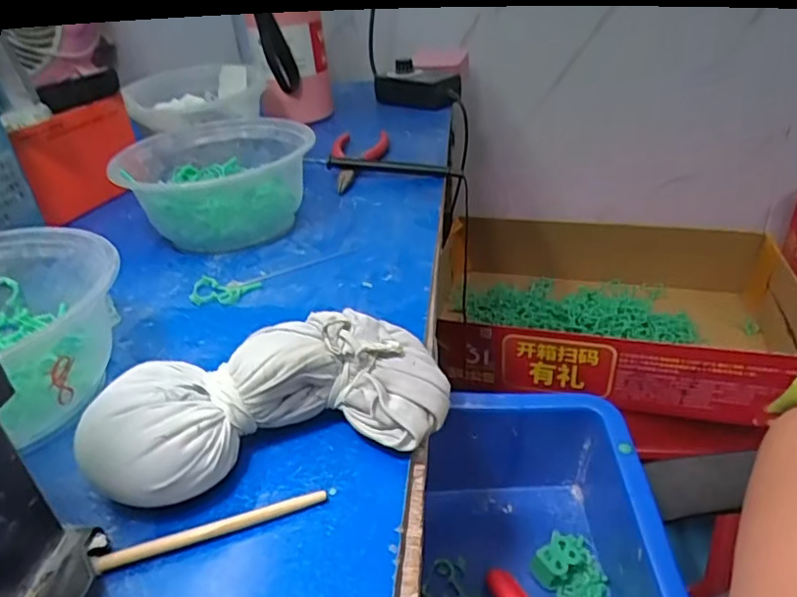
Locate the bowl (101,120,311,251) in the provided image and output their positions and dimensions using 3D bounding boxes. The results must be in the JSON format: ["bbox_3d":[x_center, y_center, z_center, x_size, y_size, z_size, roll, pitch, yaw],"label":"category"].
[{"bbox_3d":[-0.126,-0.084,0.430,0.126,0.059,0.126,-7,32,-4],"label":"bowl"}]

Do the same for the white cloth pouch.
[{"bbox_3d":[-0.050,0.042,0.237,0.140,0.045,0.056,-12,33,-12],"label":"white cloth pouch"}]

